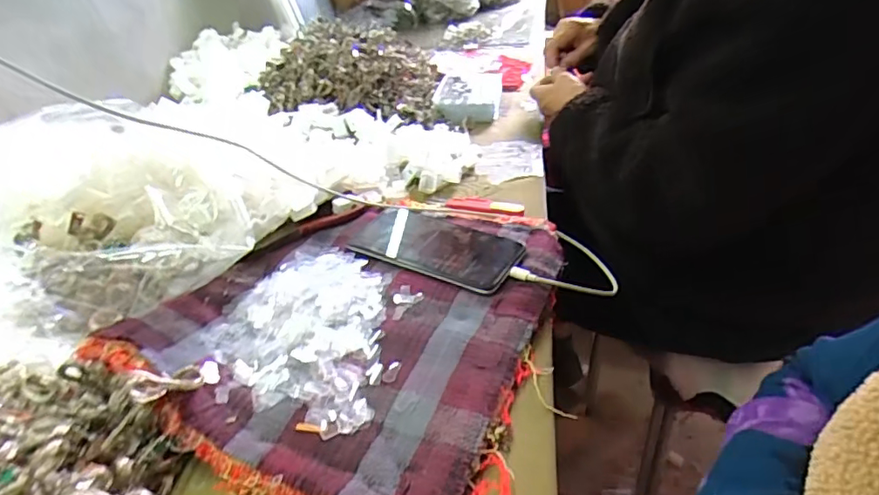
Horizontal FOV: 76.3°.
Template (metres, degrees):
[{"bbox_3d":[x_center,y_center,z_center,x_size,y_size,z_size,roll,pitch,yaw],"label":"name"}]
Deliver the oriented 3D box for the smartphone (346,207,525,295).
[{"bbox_3d":[-0.007,-0.007,0.533,0.171,0.008,0.084,17,40,30],"label":"smartphone"}]

